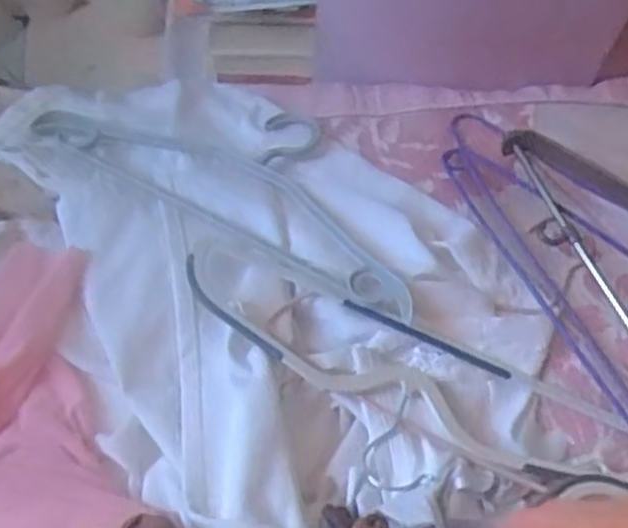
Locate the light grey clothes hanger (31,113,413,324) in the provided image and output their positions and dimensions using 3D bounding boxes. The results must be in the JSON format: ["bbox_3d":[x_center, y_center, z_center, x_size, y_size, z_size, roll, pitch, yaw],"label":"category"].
[{"bbox_3d":[-0.056,-0.085,0.711,0.386,0.015,0.176,31,54,19],"label":"light grey clothes hanger"}]

